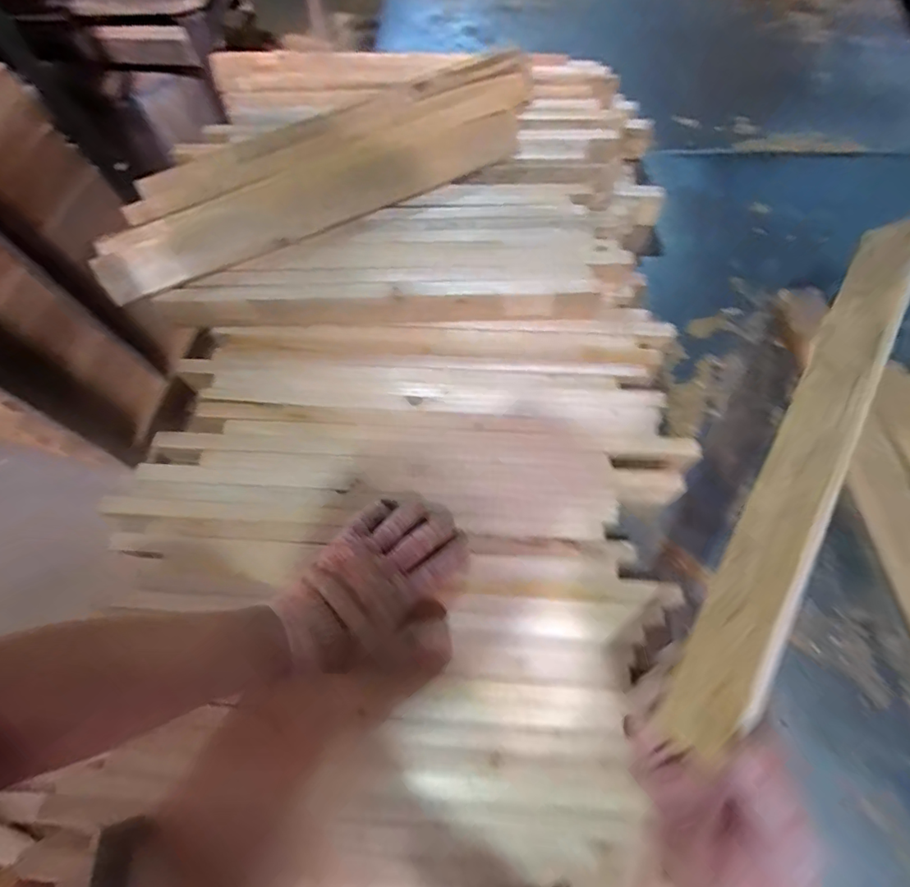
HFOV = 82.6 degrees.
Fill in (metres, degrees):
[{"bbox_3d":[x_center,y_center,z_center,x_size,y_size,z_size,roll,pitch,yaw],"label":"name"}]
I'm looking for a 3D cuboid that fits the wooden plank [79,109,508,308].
[{"bbox_3d":[-0.149,-0.277,0.584,0.483,0.023,0.071,-26,98,-9],"label":"wooden plank"}]

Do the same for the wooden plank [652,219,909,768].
[{"bbox_3d":[0.279,-0.003,0.399,0.014,0.054,0.486,44,70,-26],"label":"wooden plank"}]

